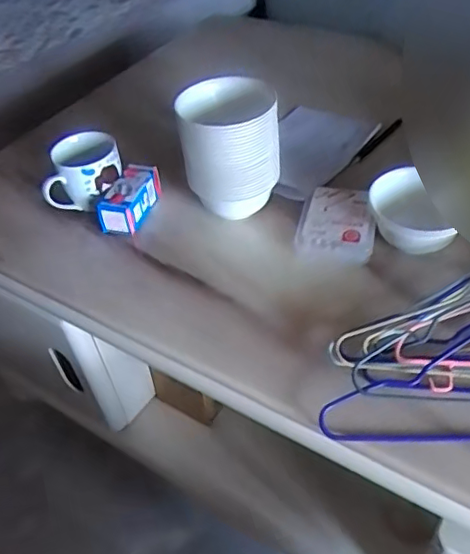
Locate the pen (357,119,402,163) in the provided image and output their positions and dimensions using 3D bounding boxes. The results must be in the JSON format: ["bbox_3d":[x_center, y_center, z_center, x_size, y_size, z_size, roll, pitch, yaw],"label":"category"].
[{"bbox_3d":[0.200,-0.190,0.800,0.014,0.015,0.109,29,55,31],"label":"pen"}]

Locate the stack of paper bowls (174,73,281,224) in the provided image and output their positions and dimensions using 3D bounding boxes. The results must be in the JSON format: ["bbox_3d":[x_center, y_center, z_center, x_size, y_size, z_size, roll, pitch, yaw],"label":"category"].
[{"bbox_3d":[-0.006,-0.143,0.693,0.109,0.166,0.102,-13,45,-6],"label":"stack of paper bowls"}]

